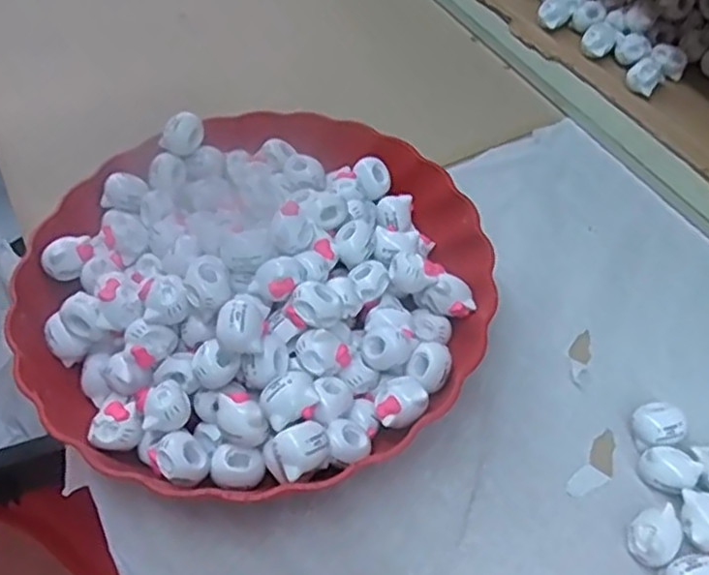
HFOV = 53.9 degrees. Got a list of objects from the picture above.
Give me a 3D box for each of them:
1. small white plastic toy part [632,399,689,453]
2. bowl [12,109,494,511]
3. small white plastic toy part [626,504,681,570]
[{"bbox_3d":[0.150,0.069,0.346,0.023,0.018,0.021,-1,54,1],"label":"small white plastic toy part"},{"bbox_3d":[-0.052,-0.006,0.369,0.229,0.069,0.233,-1,54,1],"label":"bowl"},{"bbox_3d":[0.135,0.112,0.313,0.023,0.018,0.021,-1,54,1],"label":"small white plastic toy part"}]

